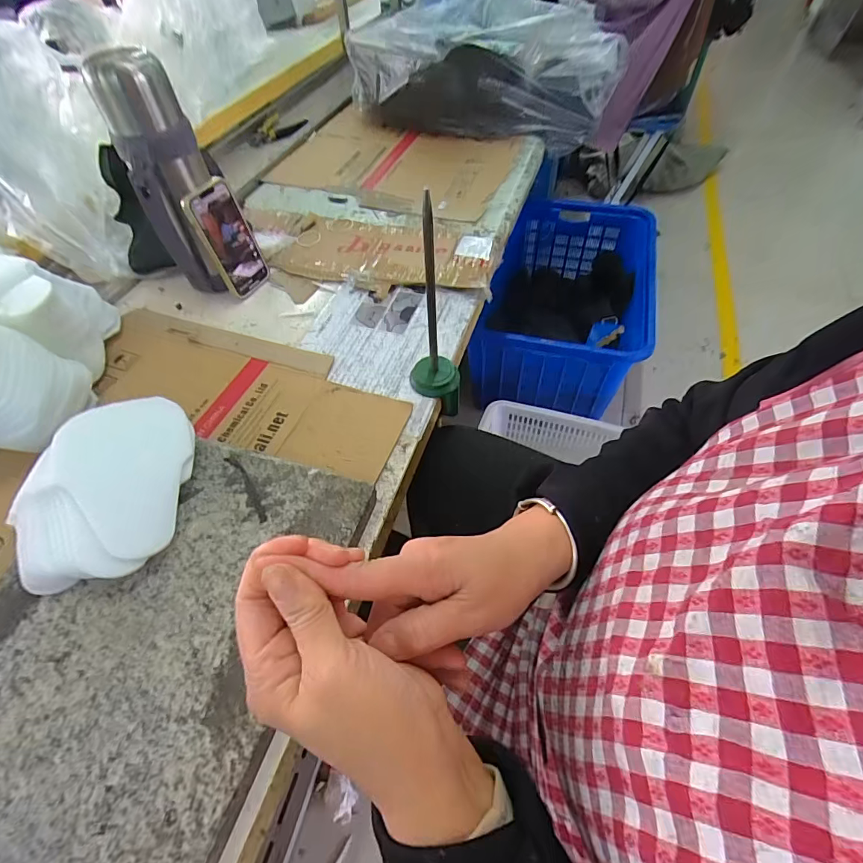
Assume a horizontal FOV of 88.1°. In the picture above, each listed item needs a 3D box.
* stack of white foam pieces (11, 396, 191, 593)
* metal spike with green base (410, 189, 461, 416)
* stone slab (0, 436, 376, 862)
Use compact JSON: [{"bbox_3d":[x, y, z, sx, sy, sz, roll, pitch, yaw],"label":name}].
[{"bbox_3d":[-0.320,0.052,0.431,0.151,0.057,0.178,-4,53,-1],"label":"stack of white foam pieces"},{"bbox_3d":[0.003,-0.114,0.500,0.060,0.280,0.047,2,54,5],"label":"metal spike with green base"},{"bbox_3d":[-0.255,0.182,0.382,0.288,0.030,0.390,14,55,12],"label":"stone slab"}]

